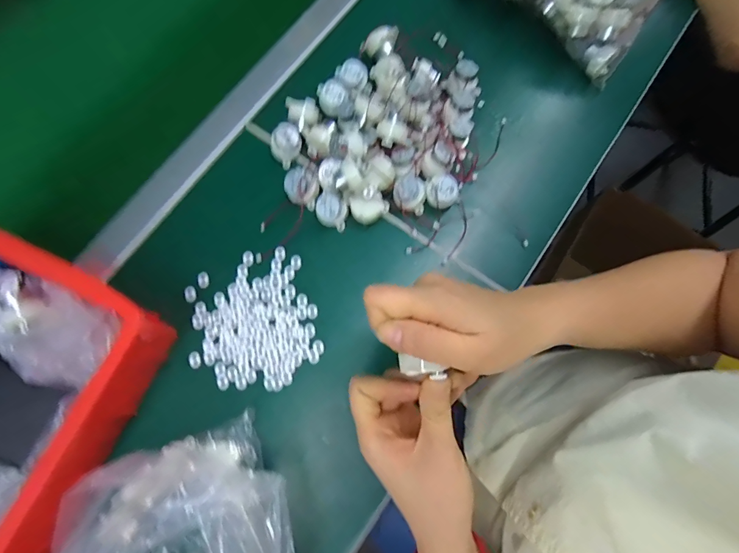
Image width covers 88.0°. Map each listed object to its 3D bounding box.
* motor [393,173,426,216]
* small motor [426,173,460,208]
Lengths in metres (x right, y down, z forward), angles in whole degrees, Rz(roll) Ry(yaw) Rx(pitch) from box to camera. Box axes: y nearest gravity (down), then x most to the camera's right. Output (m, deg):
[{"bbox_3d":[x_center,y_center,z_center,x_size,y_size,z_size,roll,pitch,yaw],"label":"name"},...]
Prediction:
[{"bbox_3d":[0.040,-0.082,0.389,0.032,0.023,0.036,-14,90,-6],"label":"motor"},{"bbox_3d":[0.075,-0.086,0.392,0.032,0.029,0.032,19,78,6],"label":"small motor"}]

